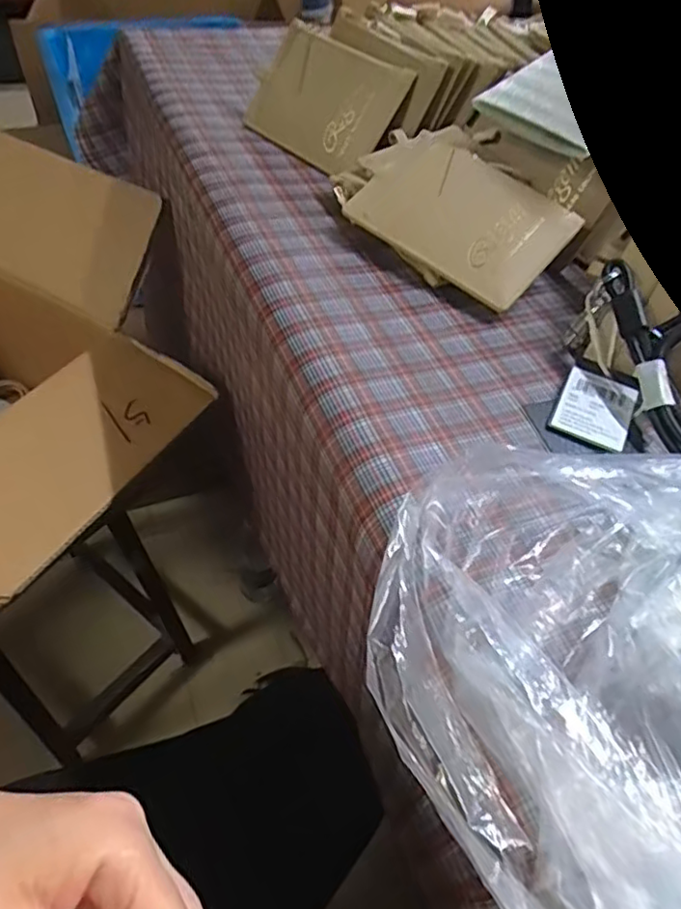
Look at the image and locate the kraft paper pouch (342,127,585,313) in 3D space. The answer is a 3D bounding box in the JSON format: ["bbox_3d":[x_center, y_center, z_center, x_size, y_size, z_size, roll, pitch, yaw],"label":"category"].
[{"bbox_3d":[0.062,-0.137,0.335,0.078,0.011,0.121,-43,71,-13],"label":"kraft paper pouch"}]

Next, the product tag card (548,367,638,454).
[{"bbox_3d":[0.113,-0.020,0.271,0.032,0.005,0.042,24,53,15],"label":"product tag card"}]

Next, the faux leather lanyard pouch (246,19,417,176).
[{"bbox_3d":[-0.014,-0.236,0.404,0.109,0.074,0.009,39,19,22],"label":"faux leather lanyard pouch"}]

